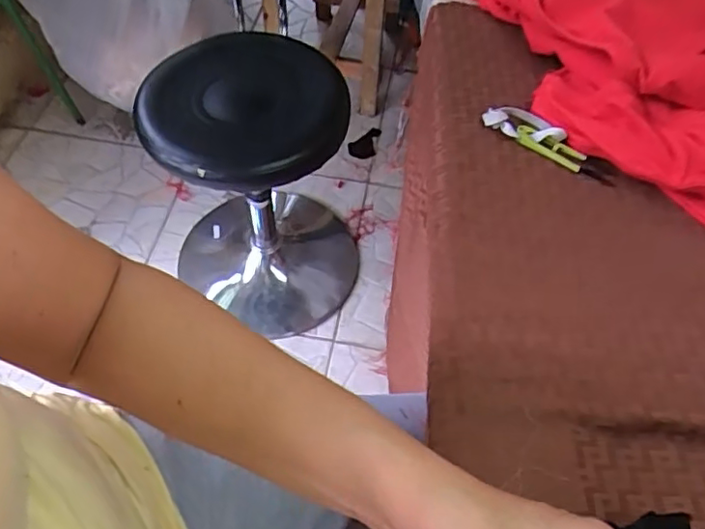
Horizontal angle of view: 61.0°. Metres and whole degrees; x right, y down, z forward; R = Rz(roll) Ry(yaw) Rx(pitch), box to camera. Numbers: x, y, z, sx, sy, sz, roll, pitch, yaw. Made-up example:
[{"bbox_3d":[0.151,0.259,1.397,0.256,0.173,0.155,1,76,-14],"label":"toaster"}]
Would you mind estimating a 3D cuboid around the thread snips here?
[{"bbox_3d":[0.187,-0.119,0.562,0.126,0.021,0.032,28,60,13],"label":"thread snips"}]

